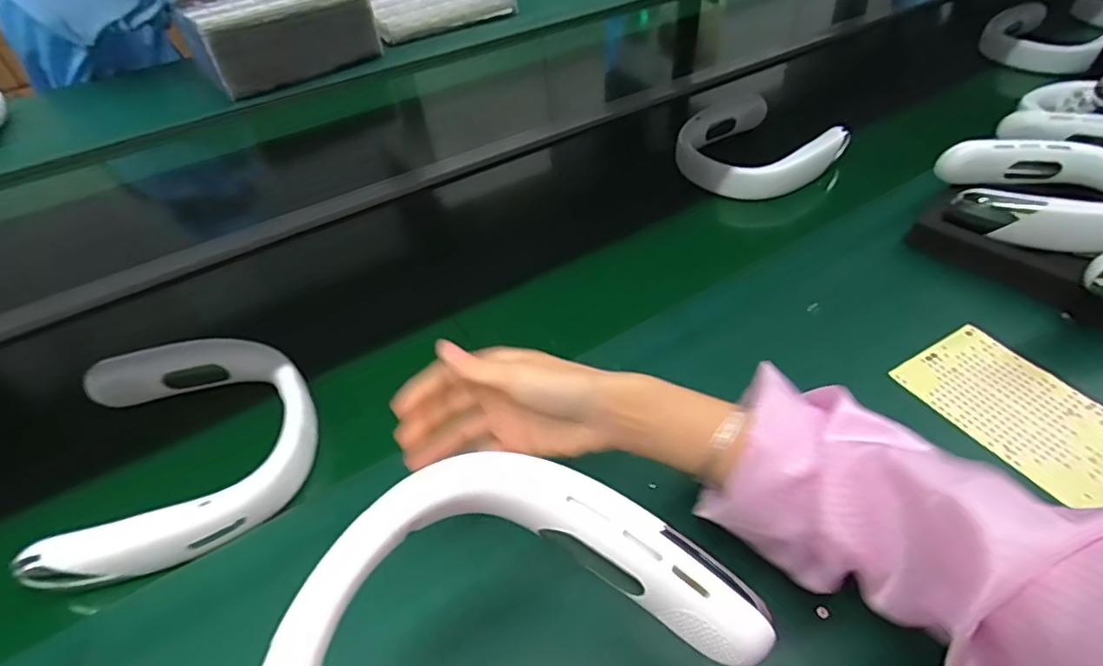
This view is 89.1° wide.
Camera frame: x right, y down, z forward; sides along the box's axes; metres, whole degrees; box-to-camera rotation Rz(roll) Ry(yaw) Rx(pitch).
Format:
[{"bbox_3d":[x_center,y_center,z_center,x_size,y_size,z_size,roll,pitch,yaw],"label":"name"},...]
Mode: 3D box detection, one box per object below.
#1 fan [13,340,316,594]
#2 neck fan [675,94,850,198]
[{"bbox_3d":[-0.305,0.091,0.477,0.188,0.045,0.228,-14,46,-12],"label":"fan"},{"bbox_3d":[0.275,-0.257,0.771,0.182,0.054,0.173,-1,44,1],"label":"neck fan"}]

